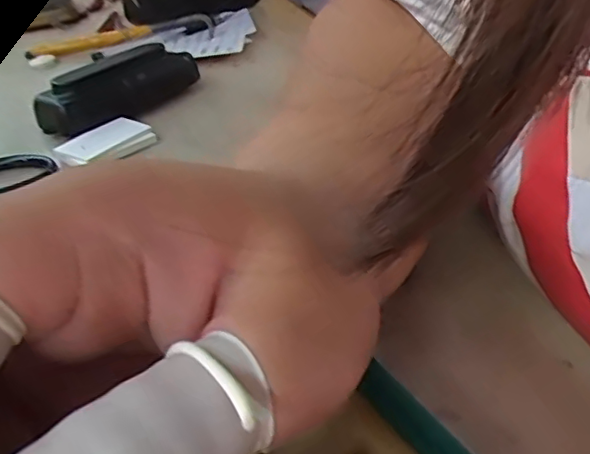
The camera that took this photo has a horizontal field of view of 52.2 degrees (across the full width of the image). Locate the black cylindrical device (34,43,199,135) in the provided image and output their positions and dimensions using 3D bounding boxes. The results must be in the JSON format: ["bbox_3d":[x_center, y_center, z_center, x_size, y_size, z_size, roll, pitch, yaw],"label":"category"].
[{"bbox_3d":[-0.110,-0.091,0.387,0.037,0.032,0.107,29,47,36],"label":"black cylindrical device"}]

